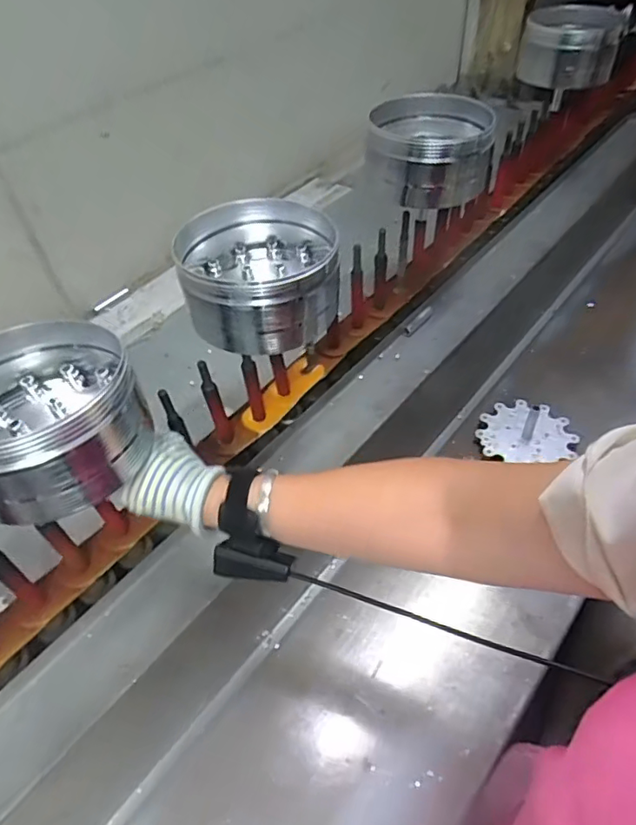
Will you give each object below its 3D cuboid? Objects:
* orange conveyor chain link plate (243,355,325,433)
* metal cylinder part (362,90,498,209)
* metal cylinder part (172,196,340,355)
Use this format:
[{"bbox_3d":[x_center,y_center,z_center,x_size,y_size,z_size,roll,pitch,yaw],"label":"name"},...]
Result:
[{"bbox_3d":[-0.042,-0.024,0.708,0.037,0.013,0.135,48,62,-6],"label":"orange conveyor chain link plate"},{"bbox_3d":[0.150,-0.354,0.738,0.150,0.089,0.181,5,55,10],"label":"metal cylinder part"},{"bbox_3d":[-0.058,-0.144,0.578,0.150,0.094,0.164,-10,54,-2],"label":"metal cylinder part"}]

